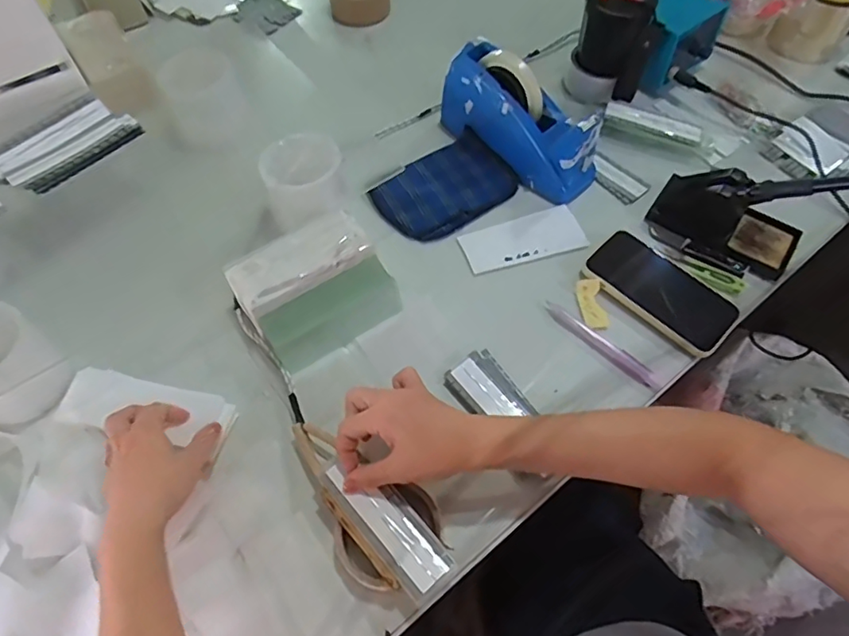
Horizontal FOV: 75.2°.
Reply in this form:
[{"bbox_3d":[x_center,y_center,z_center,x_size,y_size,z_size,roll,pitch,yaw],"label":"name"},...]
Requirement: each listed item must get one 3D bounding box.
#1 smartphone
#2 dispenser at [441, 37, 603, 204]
[{"bbox_3d":[0.258,-0.031,0.606,0.087,0.012,0.161,-39,68,-21],"label":"smartphone"},{"bbox_3d":[0.117,-0.240,0.678,0.221,0.127,0.066,44,68,8],"label":"dispenser"}]

